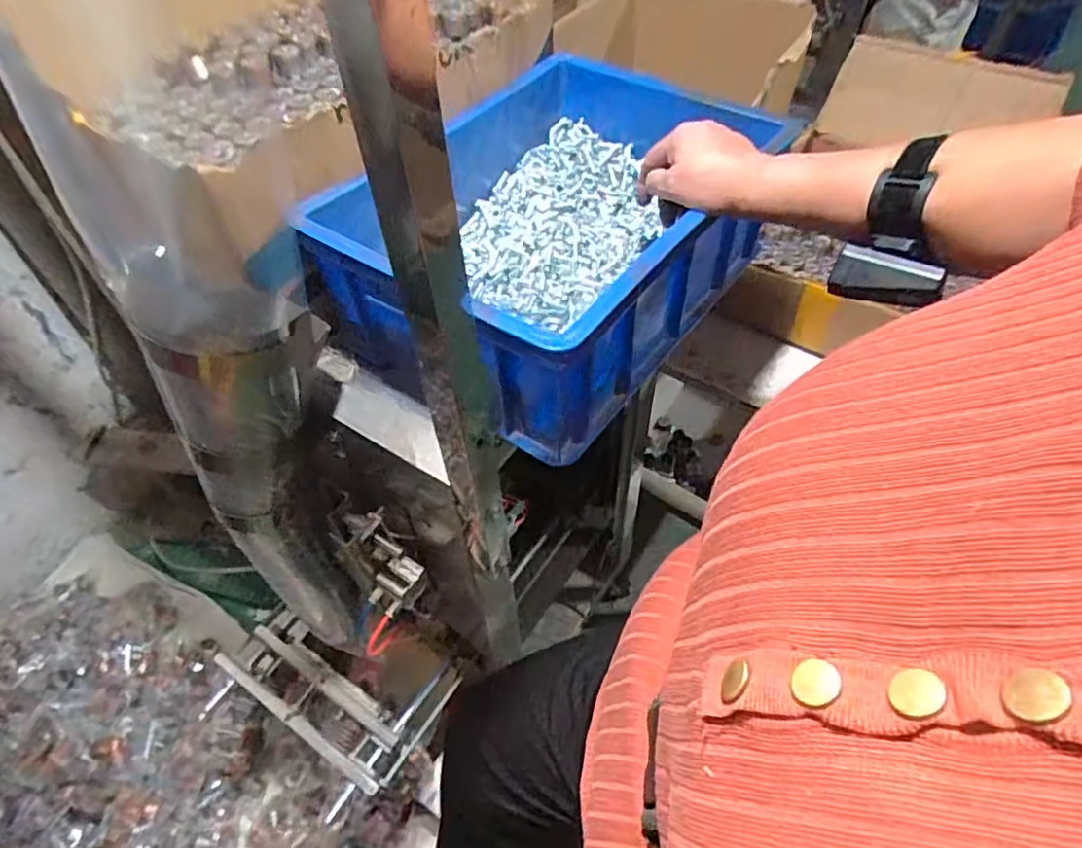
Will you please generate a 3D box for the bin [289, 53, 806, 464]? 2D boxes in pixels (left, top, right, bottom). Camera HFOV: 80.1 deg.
[{"bbox_3d":[0.022,-0.195,0.635,0.284,0.145,0.416,25,56,21],"label":"bin"}]

